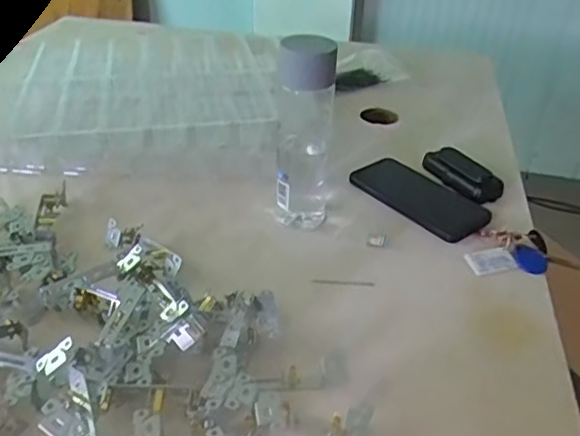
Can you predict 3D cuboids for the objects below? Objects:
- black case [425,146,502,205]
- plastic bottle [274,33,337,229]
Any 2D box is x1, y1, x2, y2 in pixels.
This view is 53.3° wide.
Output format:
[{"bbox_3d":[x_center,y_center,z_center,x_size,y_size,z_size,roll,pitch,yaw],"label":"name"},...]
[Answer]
[{"bbox_3d":[0.213,-0.056,0.712,0.049,0.022,0.105,-15,38,-23],"label":"black case"},{"bbox_3d":[0.014,-0.083,0.590,0.063,0.201,0.057,1,35,0],"label":"plastic bottle"}]

